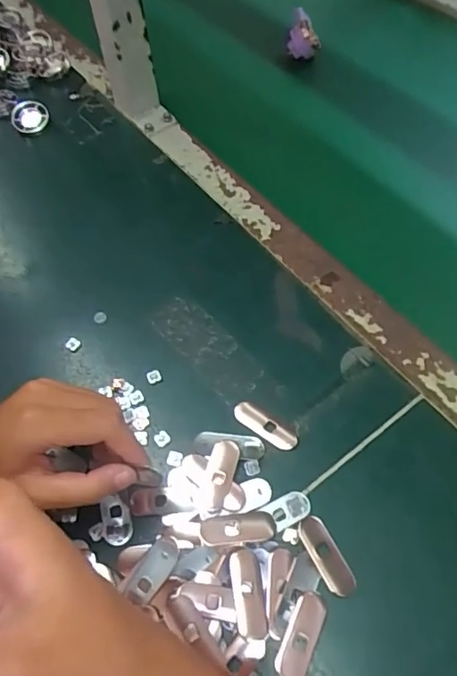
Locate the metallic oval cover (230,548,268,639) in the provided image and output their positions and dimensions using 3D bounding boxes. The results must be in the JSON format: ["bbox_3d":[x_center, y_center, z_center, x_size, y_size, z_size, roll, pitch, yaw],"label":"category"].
[{"bbox_3d":[0.012,0.157,0.316,0.018,0.005,0.049,-8,59,-2],"label":"metallic oval cover"}]

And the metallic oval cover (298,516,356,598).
[{"bbox_3d":[0.063,0.140,0.329,0.019,0.004,0.050,-25,61,-12],"label":"metallic oval cover"}]

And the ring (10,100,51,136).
[{"bbox_3d":[-0.215,-0.238,0.552,0.039,0.009,0.037,40,99,0],"label":"ring"}]

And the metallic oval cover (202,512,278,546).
[{"bbox_3d":[0.007,0.126,0.338,0.048,0.004,0.019,-7,59,-1],"label":"metallic oval cover"}]

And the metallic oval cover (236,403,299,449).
[{"bbox_3d":[0.027,0.065,0.379,0.051,0.005,0.017,32,65,20],"label":"metallic oval cover"}]

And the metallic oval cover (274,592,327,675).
[{"bbox_3d":[0.044,0.179,0.308,0.019,0.004,0.050,21,62,15],"label":"metallic oval cover"}]

